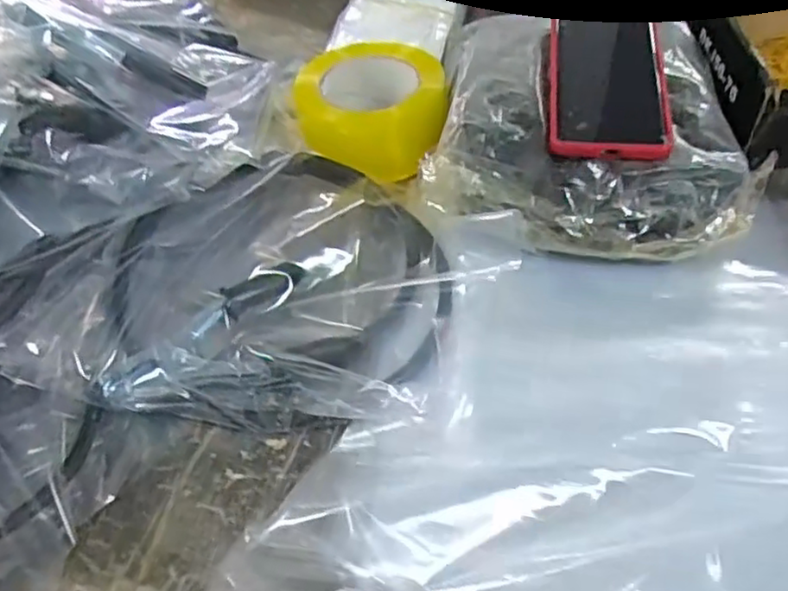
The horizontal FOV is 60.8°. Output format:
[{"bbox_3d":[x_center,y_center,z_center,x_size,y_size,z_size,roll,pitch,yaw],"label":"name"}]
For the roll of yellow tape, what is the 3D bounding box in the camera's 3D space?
[{"bbox_3d":[-0.019,-0.145,0.535,0.118,0.061,0.098,-3,50,2],"label":"roll of yellow tape"}]

